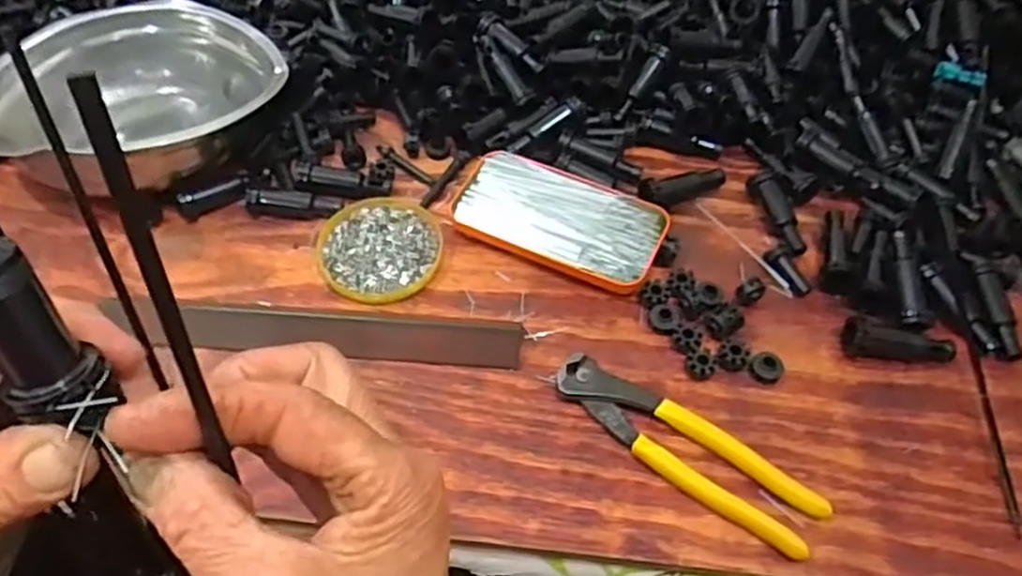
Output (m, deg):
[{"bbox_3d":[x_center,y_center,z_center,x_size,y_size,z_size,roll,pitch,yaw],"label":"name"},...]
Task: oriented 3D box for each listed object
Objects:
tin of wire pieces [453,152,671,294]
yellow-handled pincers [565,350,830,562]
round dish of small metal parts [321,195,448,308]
[{"bbox_3d":[0.035,-0.050,0.528,0.143,0.016,0.076,24,57,15],"label":"tin of wire pieces"},{"bbox_3d":[0.099,0.092,0.437,0.165,0.015,0.040,31,59,19],"label":"yellow-handled pincers"},{"bbox_3d":[-0.091,-0.029,0.520,0.083,0.005,0.086,1,54,-1],"label":"round dish of small metal parts"}]

